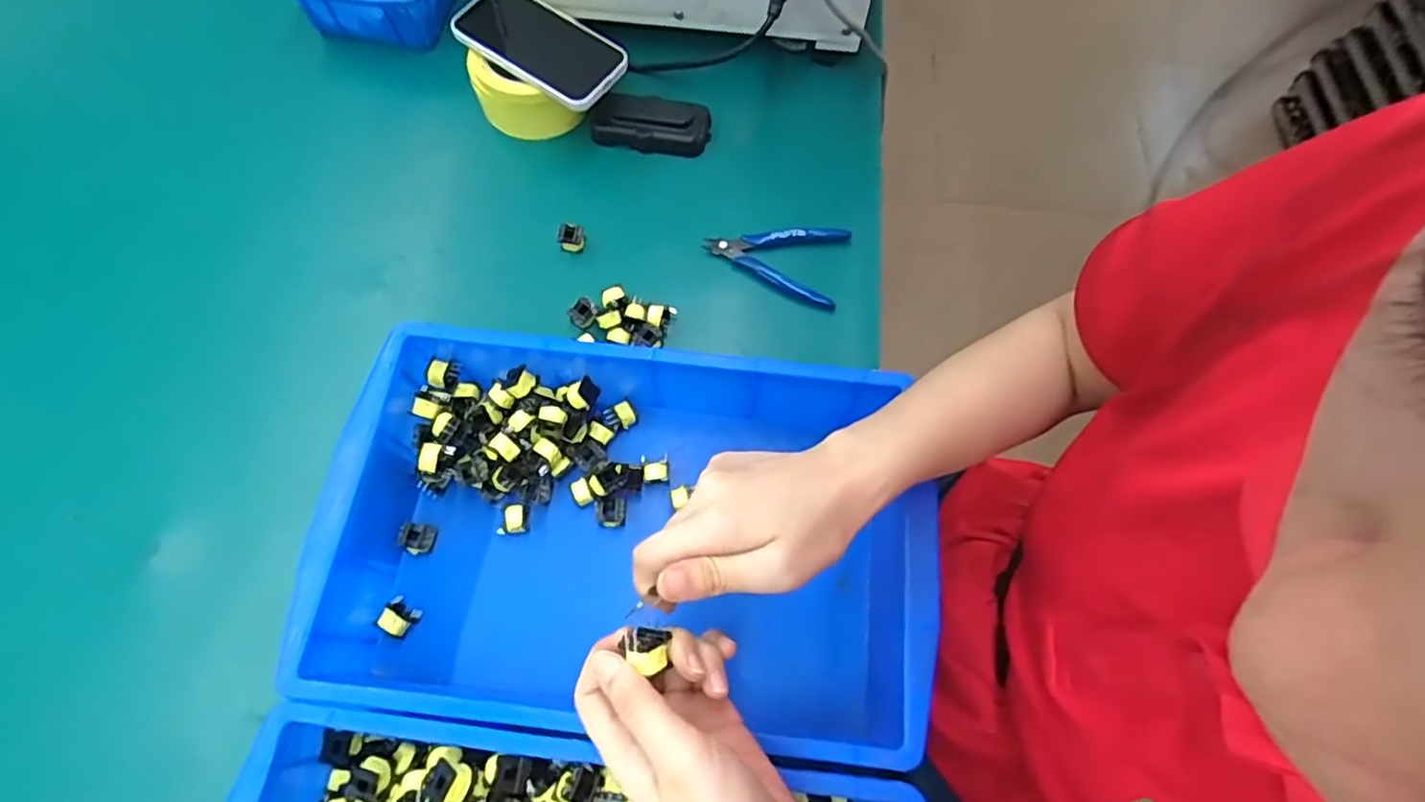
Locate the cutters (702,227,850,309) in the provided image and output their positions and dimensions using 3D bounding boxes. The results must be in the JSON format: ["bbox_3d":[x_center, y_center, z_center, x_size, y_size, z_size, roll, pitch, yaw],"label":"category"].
[{"bbox_3d":[0.053,-0.126,0.570,0.118,0.012,0.074,12,68,2],"label":"cutters"}]

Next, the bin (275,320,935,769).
[{"bbox_3d":[-0.070,0.085,0.434,0.338,0.085,0.230,6,68,0],"label":"bin"}]

